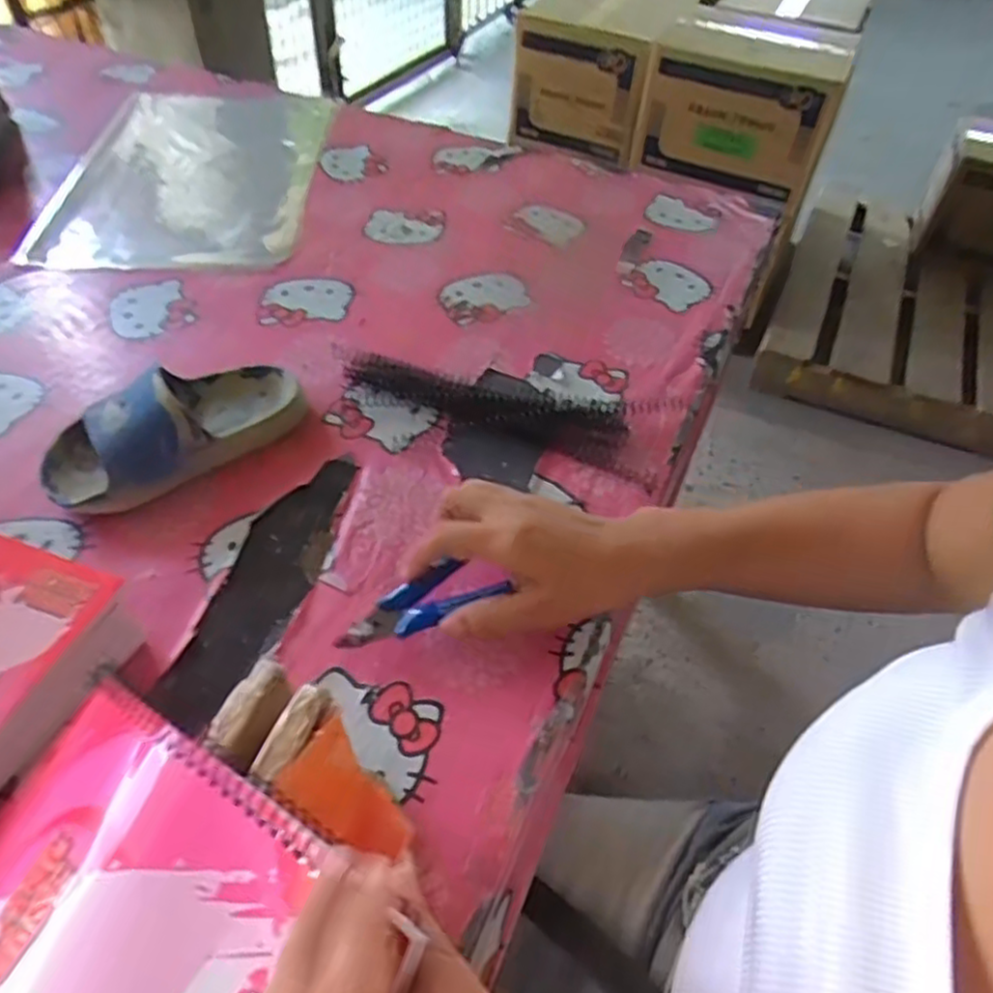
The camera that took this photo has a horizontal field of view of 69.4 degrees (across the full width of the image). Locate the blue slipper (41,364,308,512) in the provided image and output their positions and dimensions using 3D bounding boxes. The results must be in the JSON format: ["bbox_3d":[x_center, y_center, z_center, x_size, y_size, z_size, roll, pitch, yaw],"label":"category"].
[{"bbox_3d":[-0.221,-0.053,0.493,0.174,0.060,0.087,-32,58,-26],"label":"blue slipper"}]

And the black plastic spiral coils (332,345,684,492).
[{"bbox_3d":[-0.001,-0.076,0.544,0.255,0.022,0.072,17,51,12],"label":"black plastic spiral coils"}]

